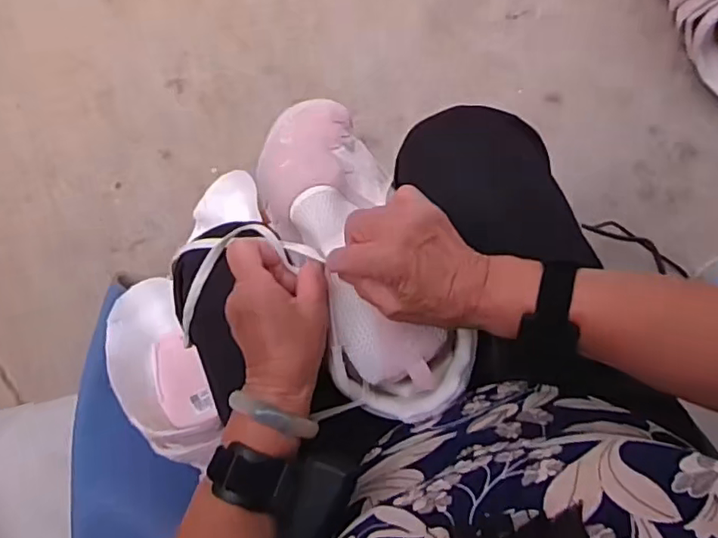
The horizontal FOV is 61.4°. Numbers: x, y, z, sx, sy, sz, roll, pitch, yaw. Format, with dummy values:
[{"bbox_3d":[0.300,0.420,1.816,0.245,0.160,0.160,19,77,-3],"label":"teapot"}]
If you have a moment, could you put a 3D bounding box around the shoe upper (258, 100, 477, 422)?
[{"bbox_3d":[0.000,-0.015,0.499,0.104,0.083,0.281,-25,79,7],"label":"shoe upper"}]

